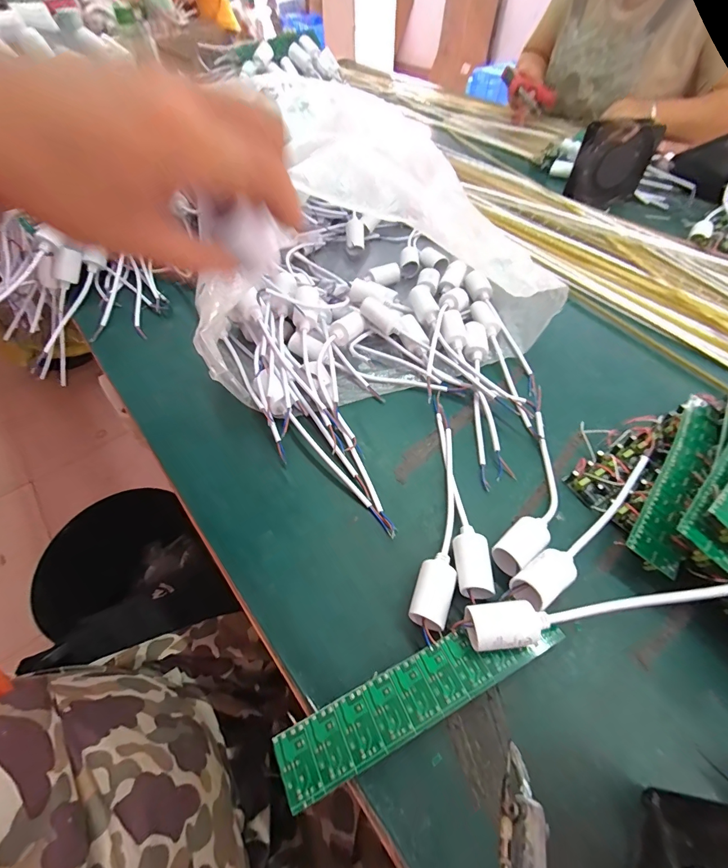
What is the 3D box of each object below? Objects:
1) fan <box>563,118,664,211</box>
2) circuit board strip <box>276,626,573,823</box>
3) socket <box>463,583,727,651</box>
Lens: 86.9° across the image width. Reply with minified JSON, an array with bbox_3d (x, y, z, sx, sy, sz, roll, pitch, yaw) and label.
[{"bbox_3d":[0.450,-0.488,0.700,0.129,0.130,0.032,0,45,-2],"label":"fan"},{"bbox_3d":[0.040,0.169,0.256,0.197,0.004,0.038,-22,53,-16],"label":"circuit board strip"},{"bbox_3d":[0.171,0.119,0.262,0.202,0.055,0.028,-5,53,-4],"label":"socket"}]

